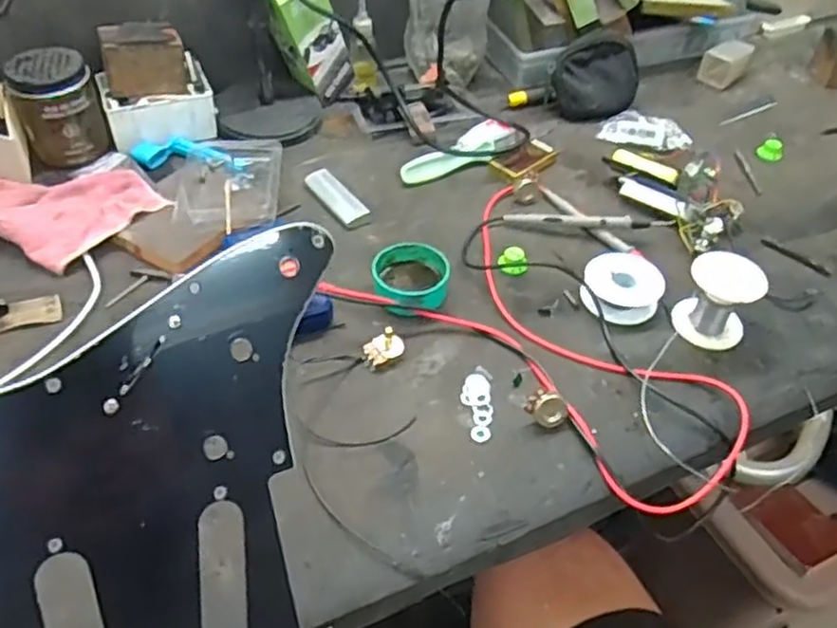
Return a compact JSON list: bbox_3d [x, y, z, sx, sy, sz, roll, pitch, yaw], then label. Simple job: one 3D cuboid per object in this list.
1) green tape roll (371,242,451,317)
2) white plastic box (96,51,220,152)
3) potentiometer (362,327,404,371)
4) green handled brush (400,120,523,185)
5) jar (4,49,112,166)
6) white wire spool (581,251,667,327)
[{"bbox_3d":[-0.007,-0.025,0.574,0.060,0.027,0.067,7,47,3],"label":"green tape roll"},{"bbox_3d":[-0.260,-0.211,0.715,0.103,0.044,0.078,-17,50,-18],"label":"white plastic box"},{"bbox_3d":[-0.025,0.023,0.525,0.030,0.026,0.017,-22,52,-22],"label":"potentiometer"},{"bbox_3d":[0.041,-0.159,0.709,0.132,0.020,0.044,-29,55,-27],"label":"green handled brush"},{"bbox_3d":[-0.342,-0.196,0.677,0.072,0.093,0.060,-23,52,-23],"label":"jar"},{"bbox_3d":[0.164,-0.020,0.577,0.061,0.024,0.061,2,47,-2],"label":"white wire spool"}]

